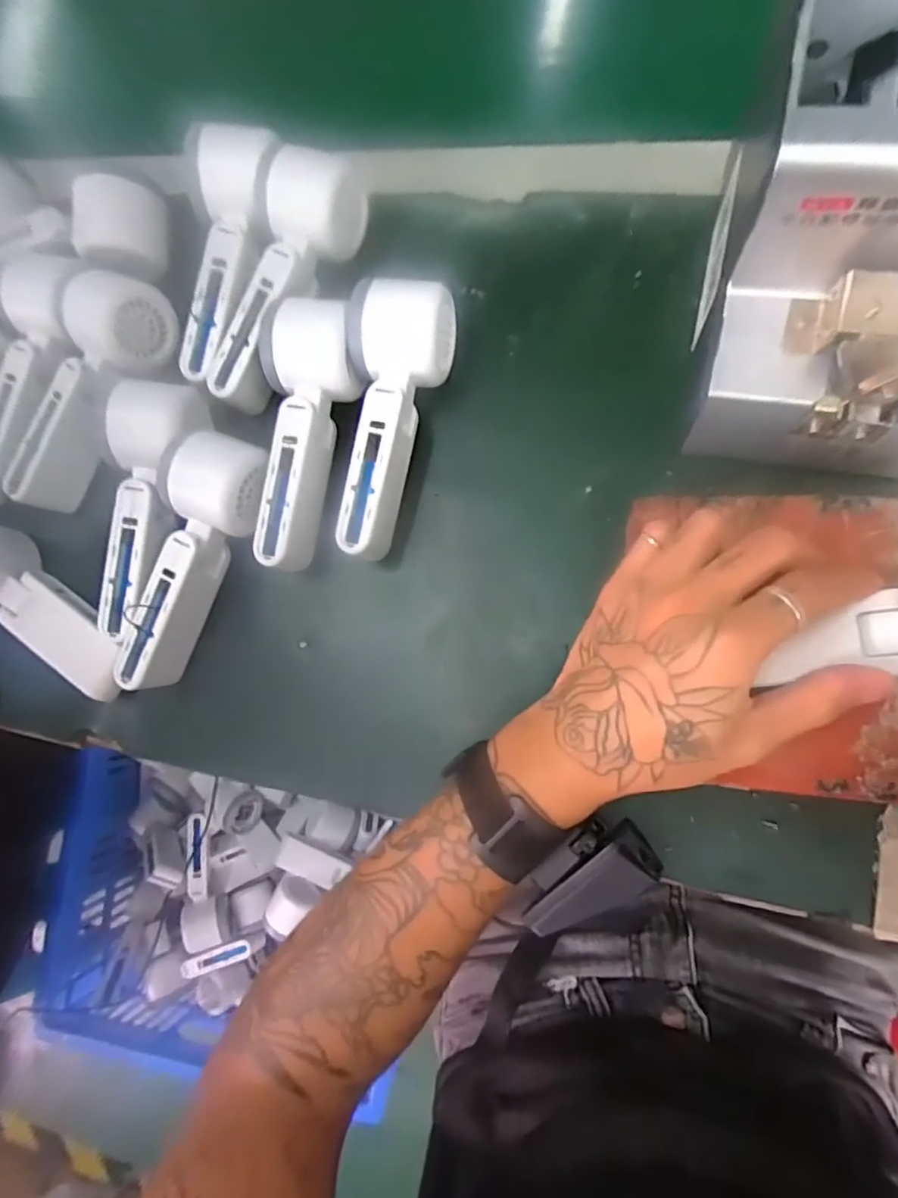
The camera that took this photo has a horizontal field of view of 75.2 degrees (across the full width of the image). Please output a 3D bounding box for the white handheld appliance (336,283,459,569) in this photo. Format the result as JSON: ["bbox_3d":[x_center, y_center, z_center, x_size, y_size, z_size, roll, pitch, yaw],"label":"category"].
[{"bbox_3d":[-0.035,-0.105,0.354,0.058,0.048,0.164,8,88,6],"label":"white handheld appliance"}]

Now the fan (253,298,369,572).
[{"bbox_3d":[-0.085,-0.098,0.357,0.059,0.043,0.160,0,87,6],"label":"fan"}]

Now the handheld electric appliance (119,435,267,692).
[{"bbox_3d":[-0.160,-0.022,0.362,0.050,0.046,0.162,23,90,7],"label":"handheld electric appliance"}]

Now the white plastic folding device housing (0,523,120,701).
[{"bbox_3d":[-0.276,0.005,0.384,0.160,0.043,0.051,36,91,6],"label":"white plastic folding device housing"}]

